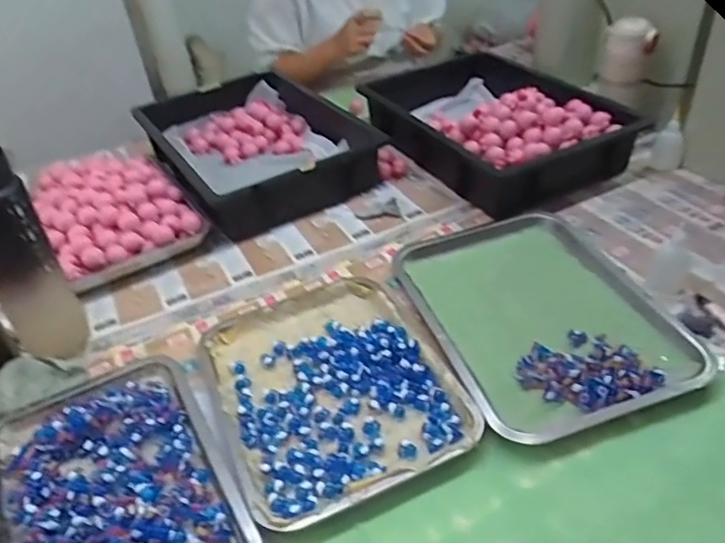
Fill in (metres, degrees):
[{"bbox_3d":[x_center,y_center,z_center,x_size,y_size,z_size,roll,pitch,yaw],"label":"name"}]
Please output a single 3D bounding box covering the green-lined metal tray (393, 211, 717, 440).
[{"bbox_3d":[0.213,0.042,0.711,0.274,0.021,0.339,-15,39,-12],"label":"green-lined metal tray"}]

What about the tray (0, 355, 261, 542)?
[{"bbox_3d":[-0.239,0.207,0.546,0.204,0.032,0.298,-24,42,-21],"label":"tray"}]

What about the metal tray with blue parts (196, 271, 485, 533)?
[{"bbox_3d":[-0.039,0.110,0.646,0.252,0.021,0.322,-19,39,-16],"label":"metal tray with blue parts"}]

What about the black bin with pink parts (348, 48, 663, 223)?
[{"bbox_3d":[0.218,-0.270,1.014,0.338,0.110,0.447,-17,40,-14],"label":"black bin with pink parts"}]

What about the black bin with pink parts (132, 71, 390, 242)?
[{"bbox_3d":[-0.199,-0.231,1.048,0.301,0.096,0.505,-24,42,-22],"label":"black bin with pink parts"}]

